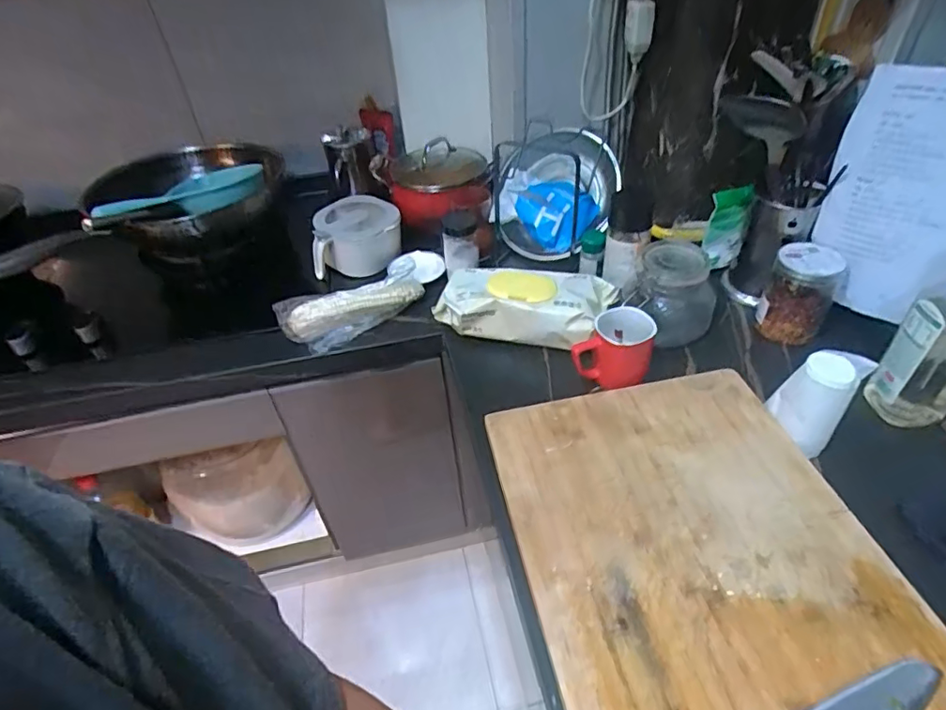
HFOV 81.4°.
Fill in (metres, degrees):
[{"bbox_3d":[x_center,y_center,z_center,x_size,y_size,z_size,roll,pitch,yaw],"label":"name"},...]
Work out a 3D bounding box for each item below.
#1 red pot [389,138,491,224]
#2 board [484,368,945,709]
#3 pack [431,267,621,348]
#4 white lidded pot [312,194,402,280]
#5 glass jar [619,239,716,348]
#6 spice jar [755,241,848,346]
[{"bbox_3d":[-0.064,-0.326,1.020,0.173,0.106,0.148,-7,42,-1],"label":"red pot"},{"bbox_3d":[0.225,0.206,0.525,0.333,0.015,0.476,-11,43,-5],"label":"board"},{"bbox_3d":[0.075,-0.073,0.804,0.239,0.064,0.099,8,44,15],"label":"pack"},{"bbox_3d":[-0.205,-0.213,0.990,0.153,0.104,0.112,-7,42,-1],"label":"white lidded pot"},{"bbox_3d":[0.277,-0.079,0.765,0.108,0.120,0.108,-3,42,3],"label":"glass jar"},{"bbox_3d":[0.446,-0.083,0.751,0.083,0.117,0.079,-3,42,3],"label":"spice jar"}]

